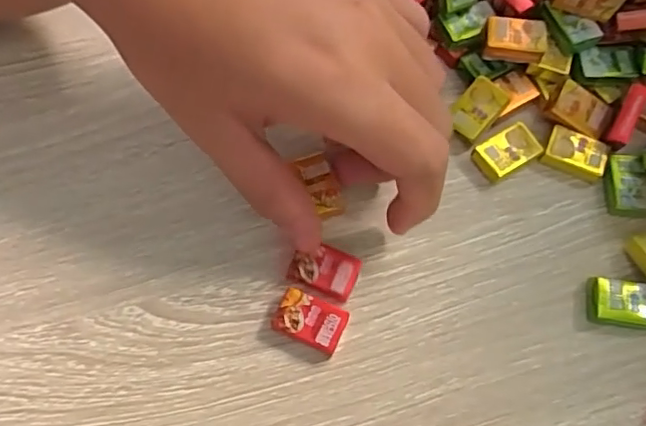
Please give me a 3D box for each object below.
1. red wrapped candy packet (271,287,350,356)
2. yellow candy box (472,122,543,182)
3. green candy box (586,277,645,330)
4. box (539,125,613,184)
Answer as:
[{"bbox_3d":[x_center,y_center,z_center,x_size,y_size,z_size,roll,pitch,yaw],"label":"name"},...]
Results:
[{"bbox_3d":[-0.005,0.041,0.216,0.026,0.008,0.017,22,68,7],"label":"red wrapped candy packet"},{"bbox_3d":[0.079,-0.026,0.246,0.026,0.006,0.017,-31,72,-14],"label":"yellow candy box"},{"bbox_3d":[0.117,0.035,0.222,0.026,0.009,0.017,11,67,2],"label":"green candy box"},{"bbox_3d":[0.109,-0.026,0.248,0.026,0.008,0.017,21,68,6],"label":"box"}]

